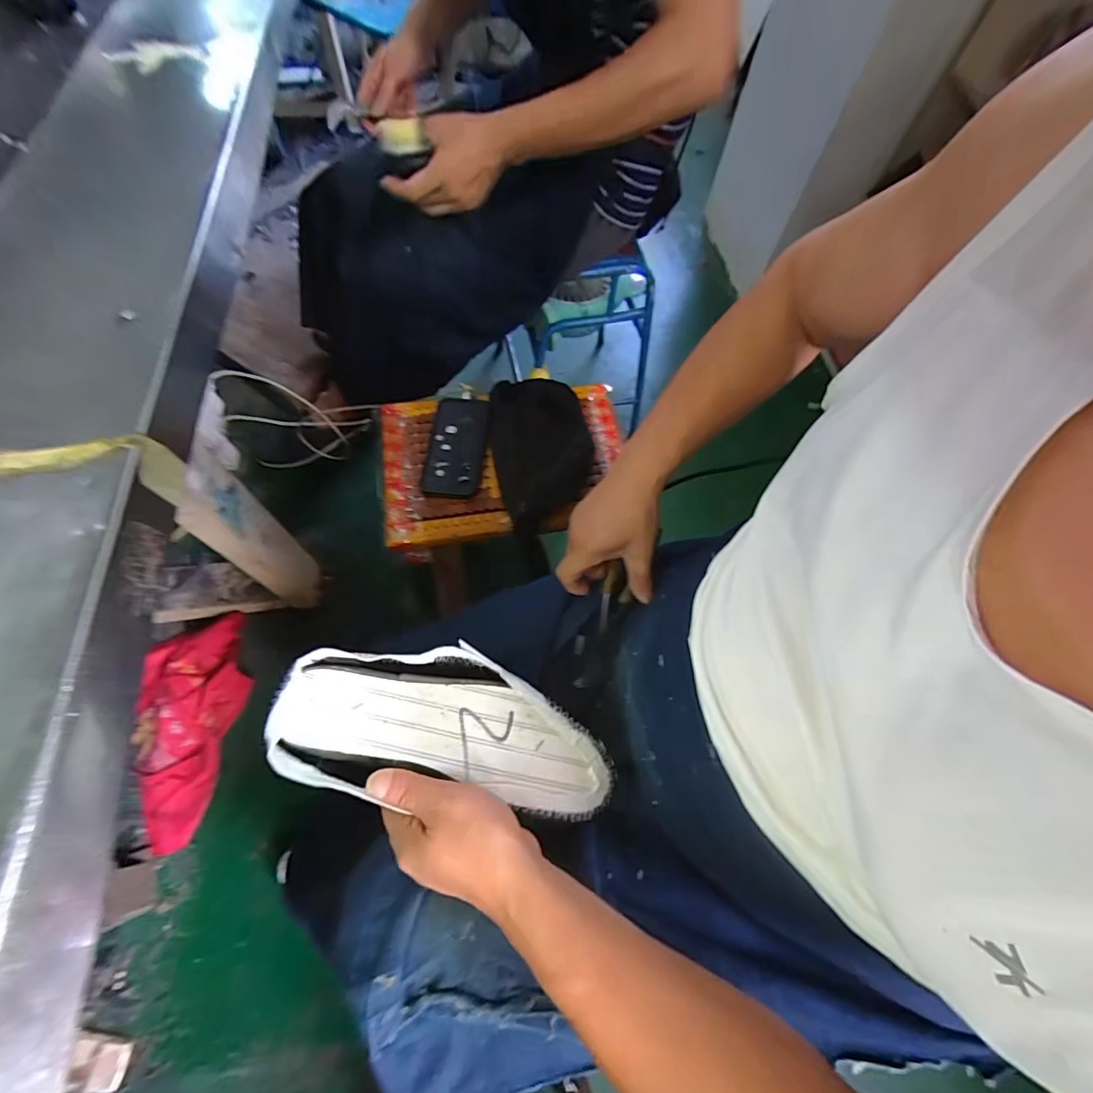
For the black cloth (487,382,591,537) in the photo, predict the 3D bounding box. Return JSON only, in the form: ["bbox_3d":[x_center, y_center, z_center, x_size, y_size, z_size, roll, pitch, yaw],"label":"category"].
[{"bbox_3d":[-0.006,-0.159,0.692,0.146,0.049,0.258,-10,66,-8],"label":"black cloth"}]

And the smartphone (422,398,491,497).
[{"bbox_3d":[-0.130,-0.148,0.688,0.085,0.013,0.162,1,72,4],"label":"smartphone"}]

